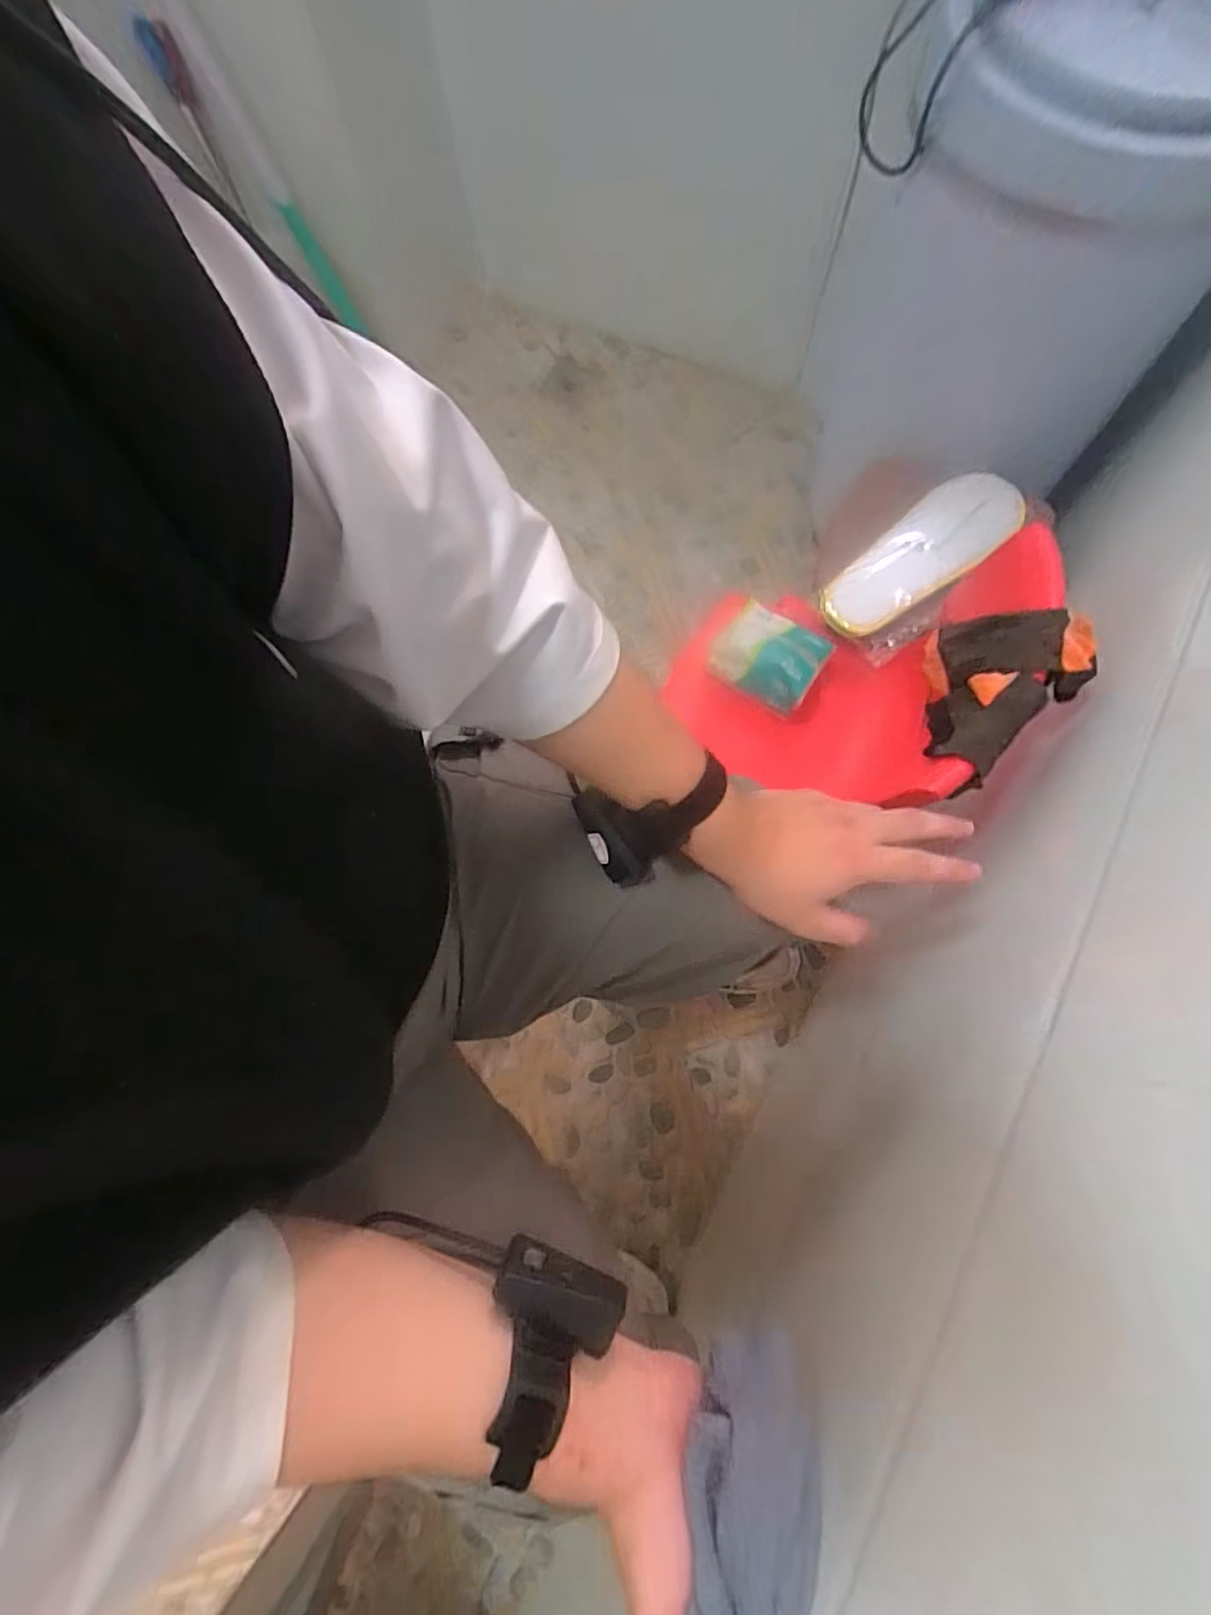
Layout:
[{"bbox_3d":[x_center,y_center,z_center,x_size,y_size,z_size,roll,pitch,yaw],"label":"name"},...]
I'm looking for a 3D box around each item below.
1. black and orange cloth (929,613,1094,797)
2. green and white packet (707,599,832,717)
[{"bbox_3d":[0.311,-0.097,0.539,0.112,0.078,0.153,41,79,14],"label":"black and orange cloth"},{"bbox_3d":[0.187,-0.177,0.741,0.121,0.069,0.085,28,76,11],"label":"green and white packet"}]

